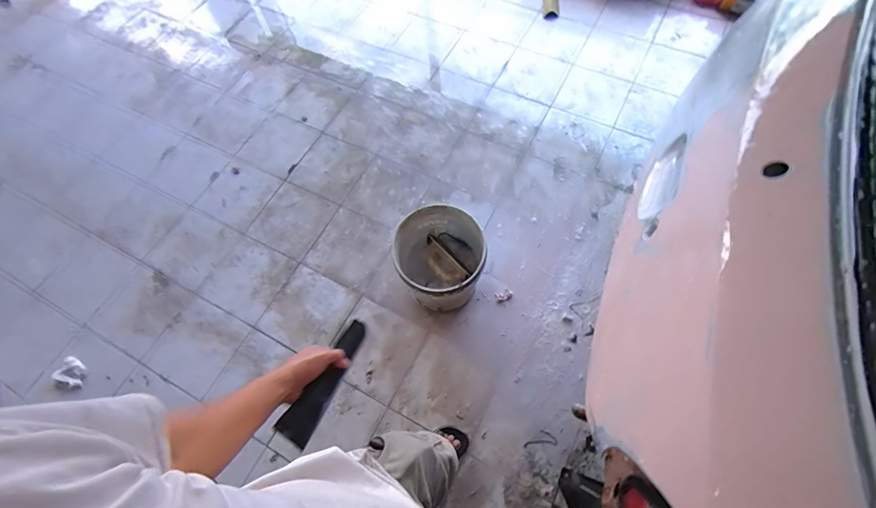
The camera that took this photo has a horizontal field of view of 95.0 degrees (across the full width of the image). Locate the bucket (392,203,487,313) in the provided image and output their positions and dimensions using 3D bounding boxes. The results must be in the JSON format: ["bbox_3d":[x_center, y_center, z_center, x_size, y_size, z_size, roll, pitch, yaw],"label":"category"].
[{"bbox_3d":[0.014,0.031,1.388,0.276,0.289,0.303,-1,67,3],"label":"bucket"}]

